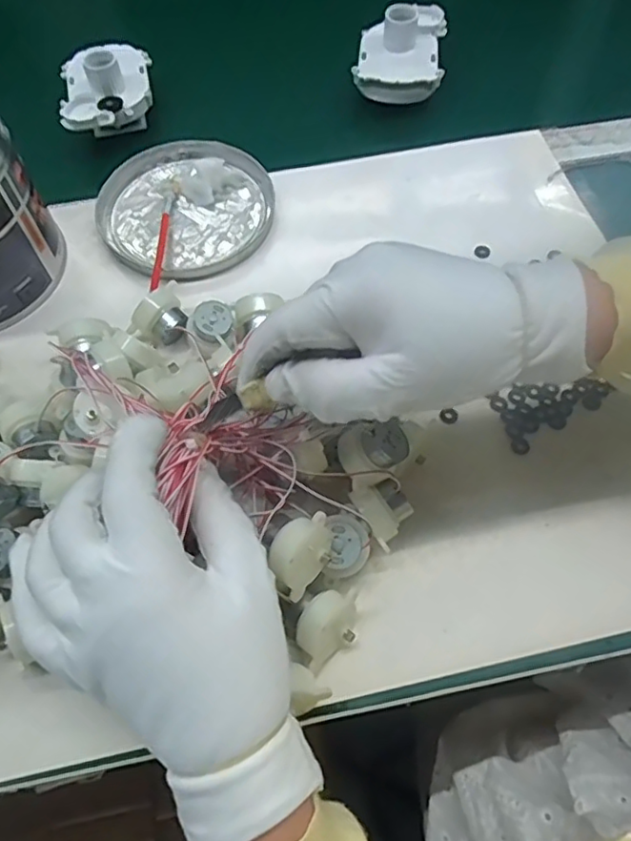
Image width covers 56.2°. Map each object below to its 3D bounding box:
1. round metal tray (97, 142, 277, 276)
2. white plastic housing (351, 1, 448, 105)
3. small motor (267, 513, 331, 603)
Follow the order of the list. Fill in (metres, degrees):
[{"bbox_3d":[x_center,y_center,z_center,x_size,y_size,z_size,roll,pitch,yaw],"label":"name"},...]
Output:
[{"bbox_3d":[-0.098,-0.161,0.447,0.123,0.018,0.124,0,63,0],"label":"round metal tray"},{"bbox_3d":[0.073,-0.317,0.499,0.070,0.047,0.099,7,63,3],"label":"white plastic housing"},{"bbox_3d":[-0.006,0.061,0.279,0.022,0.032,0.038,37,68,17],"label":"small motor"}]

